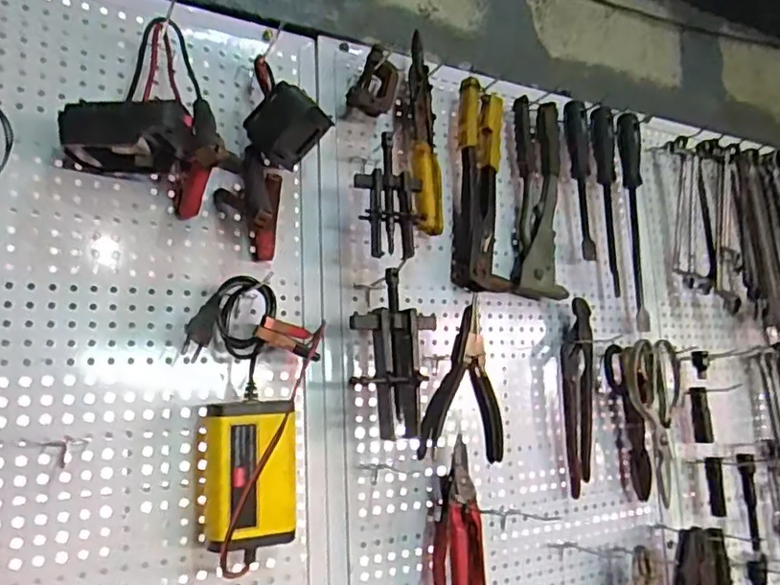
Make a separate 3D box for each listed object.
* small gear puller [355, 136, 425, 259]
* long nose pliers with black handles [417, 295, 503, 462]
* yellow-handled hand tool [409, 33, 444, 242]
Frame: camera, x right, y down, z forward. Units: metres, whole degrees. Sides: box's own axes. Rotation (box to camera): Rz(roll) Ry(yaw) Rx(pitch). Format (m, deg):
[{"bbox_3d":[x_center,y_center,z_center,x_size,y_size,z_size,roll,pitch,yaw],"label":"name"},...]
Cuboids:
[{"bbox_3d":[0.000,-0.099,0.621,0.065,0.122,0.016,1,-8,-17],"label":"small gear puller"},{"bbox_3d":[0.082,0.091,0.631,0.089,0.163,0.024,9,-7,-9],"label":"long nose pliers with black handles"},{"bbox_3d":[0.044,-0.176,0.706,0.029,0.218,0.069,-3,-8,12],"label":"yellow-handled hand tool"}]

